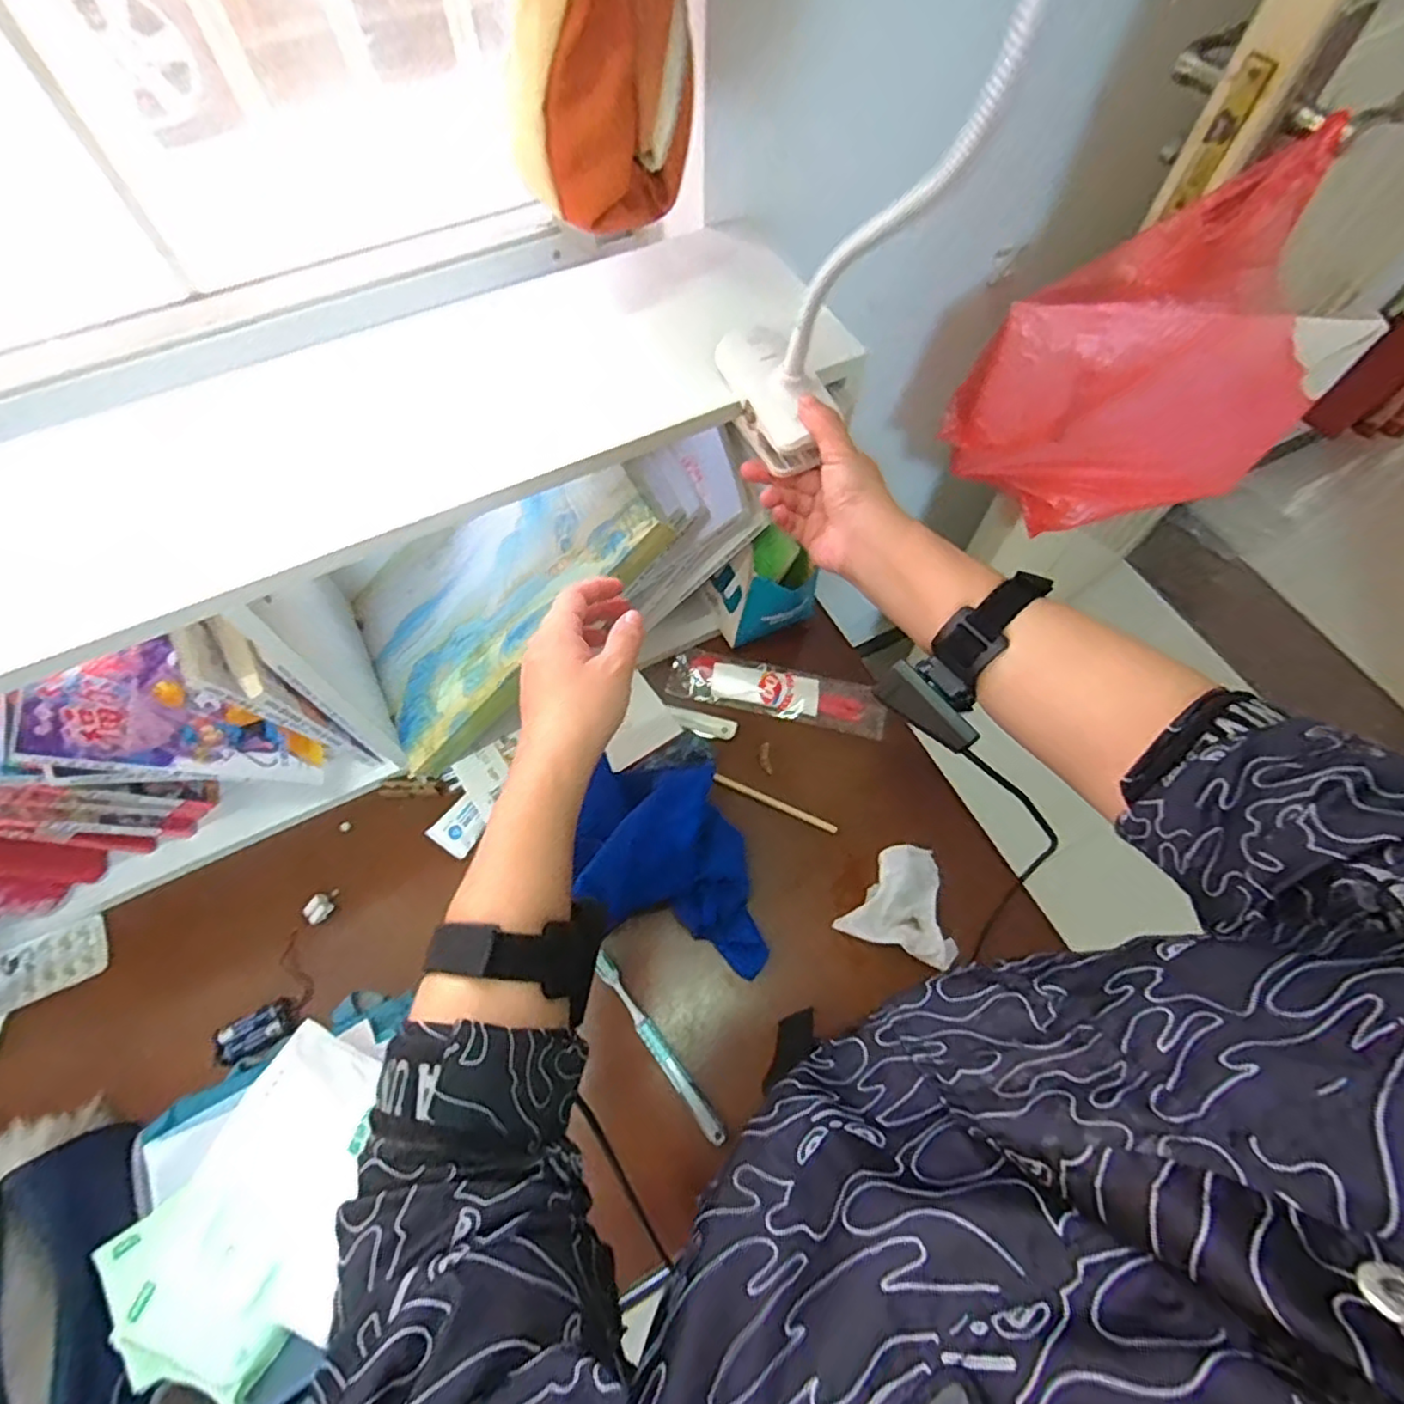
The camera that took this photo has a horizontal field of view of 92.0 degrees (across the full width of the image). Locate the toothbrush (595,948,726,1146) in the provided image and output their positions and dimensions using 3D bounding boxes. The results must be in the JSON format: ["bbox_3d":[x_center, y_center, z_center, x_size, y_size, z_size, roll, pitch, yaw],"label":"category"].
[{"bbox_3d":[-0.037,0.302,0.590,0.017,0.015,0.172,-35,69,-16],"label":"toothbrush"}]

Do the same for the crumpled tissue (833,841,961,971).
[{"bbox_3d":[0.194,0.186,0.639,0.099,0.029,0.099,22,66,11],"label":"crumpled tissue"}]

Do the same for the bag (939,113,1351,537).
[{"bbox_3d":[0.444,-0.333,0.695,0.322,0.336,0.091,-1,64,0],"label":"bag"}]

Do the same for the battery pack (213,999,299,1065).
[{"bbox_3d":[-0.389,0.288,0.592,0.057,0.020,0.035,-32,68,-14],"label":"battery pack"}]

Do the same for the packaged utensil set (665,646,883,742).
[{"bbox_3d":[0.082,-0.012,0.740,0.234,0.011,0.058,11,64,6],"label":"packaged utensil set"}]

